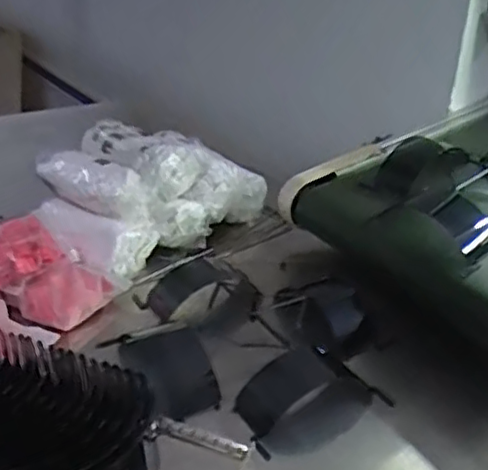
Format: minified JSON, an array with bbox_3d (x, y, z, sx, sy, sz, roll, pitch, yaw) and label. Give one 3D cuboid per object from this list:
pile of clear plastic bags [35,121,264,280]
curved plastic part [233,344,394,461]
[{"bbox_3d":[-0.142,-0.078,1.081,0.192,0.171,0.321,23,33,33],"label":"pile of clear plastic bags"},{"bbox_3d":[0.075,0.185,0.756,0.178,0.073,0.082,-15,32,-31],"label":"curved plastic part"}]

